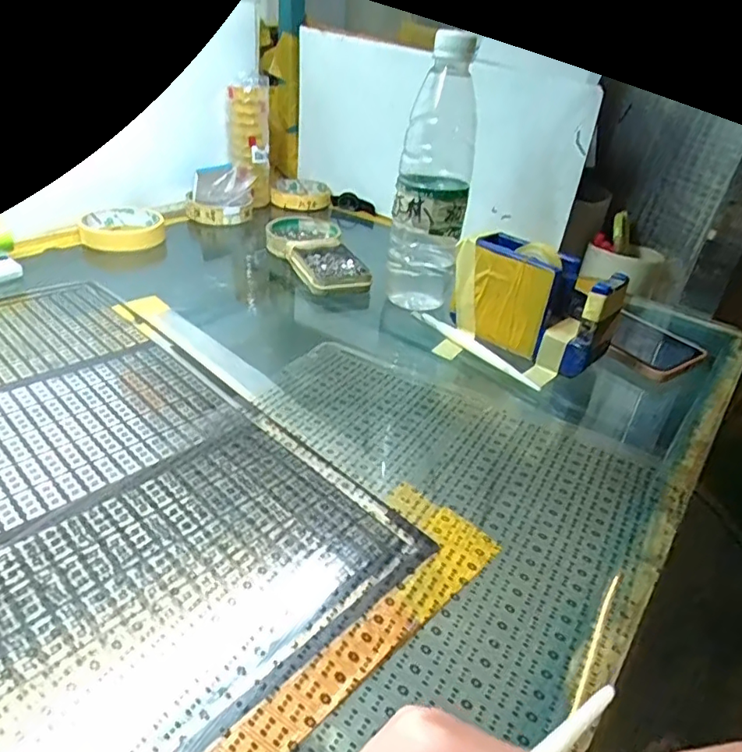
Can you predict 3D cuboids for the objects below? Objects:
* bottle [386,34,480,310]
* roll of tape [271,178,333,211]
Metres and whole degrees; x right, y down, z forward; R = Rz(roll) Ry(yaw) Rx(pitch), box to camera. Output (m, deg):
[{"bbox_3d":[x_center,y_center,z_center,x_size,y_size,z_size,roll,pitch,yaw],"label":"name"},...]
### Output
[{"bbox_3d":[0.055,-0.171,0.498,0.061,0.211,0.053,10,33,7],"label":"bottle"},{"bbox_3d":[-0.097,-0.260,0.814,0.083,0.018,0.100,7,32,2],"label":"roll of tape"}]

